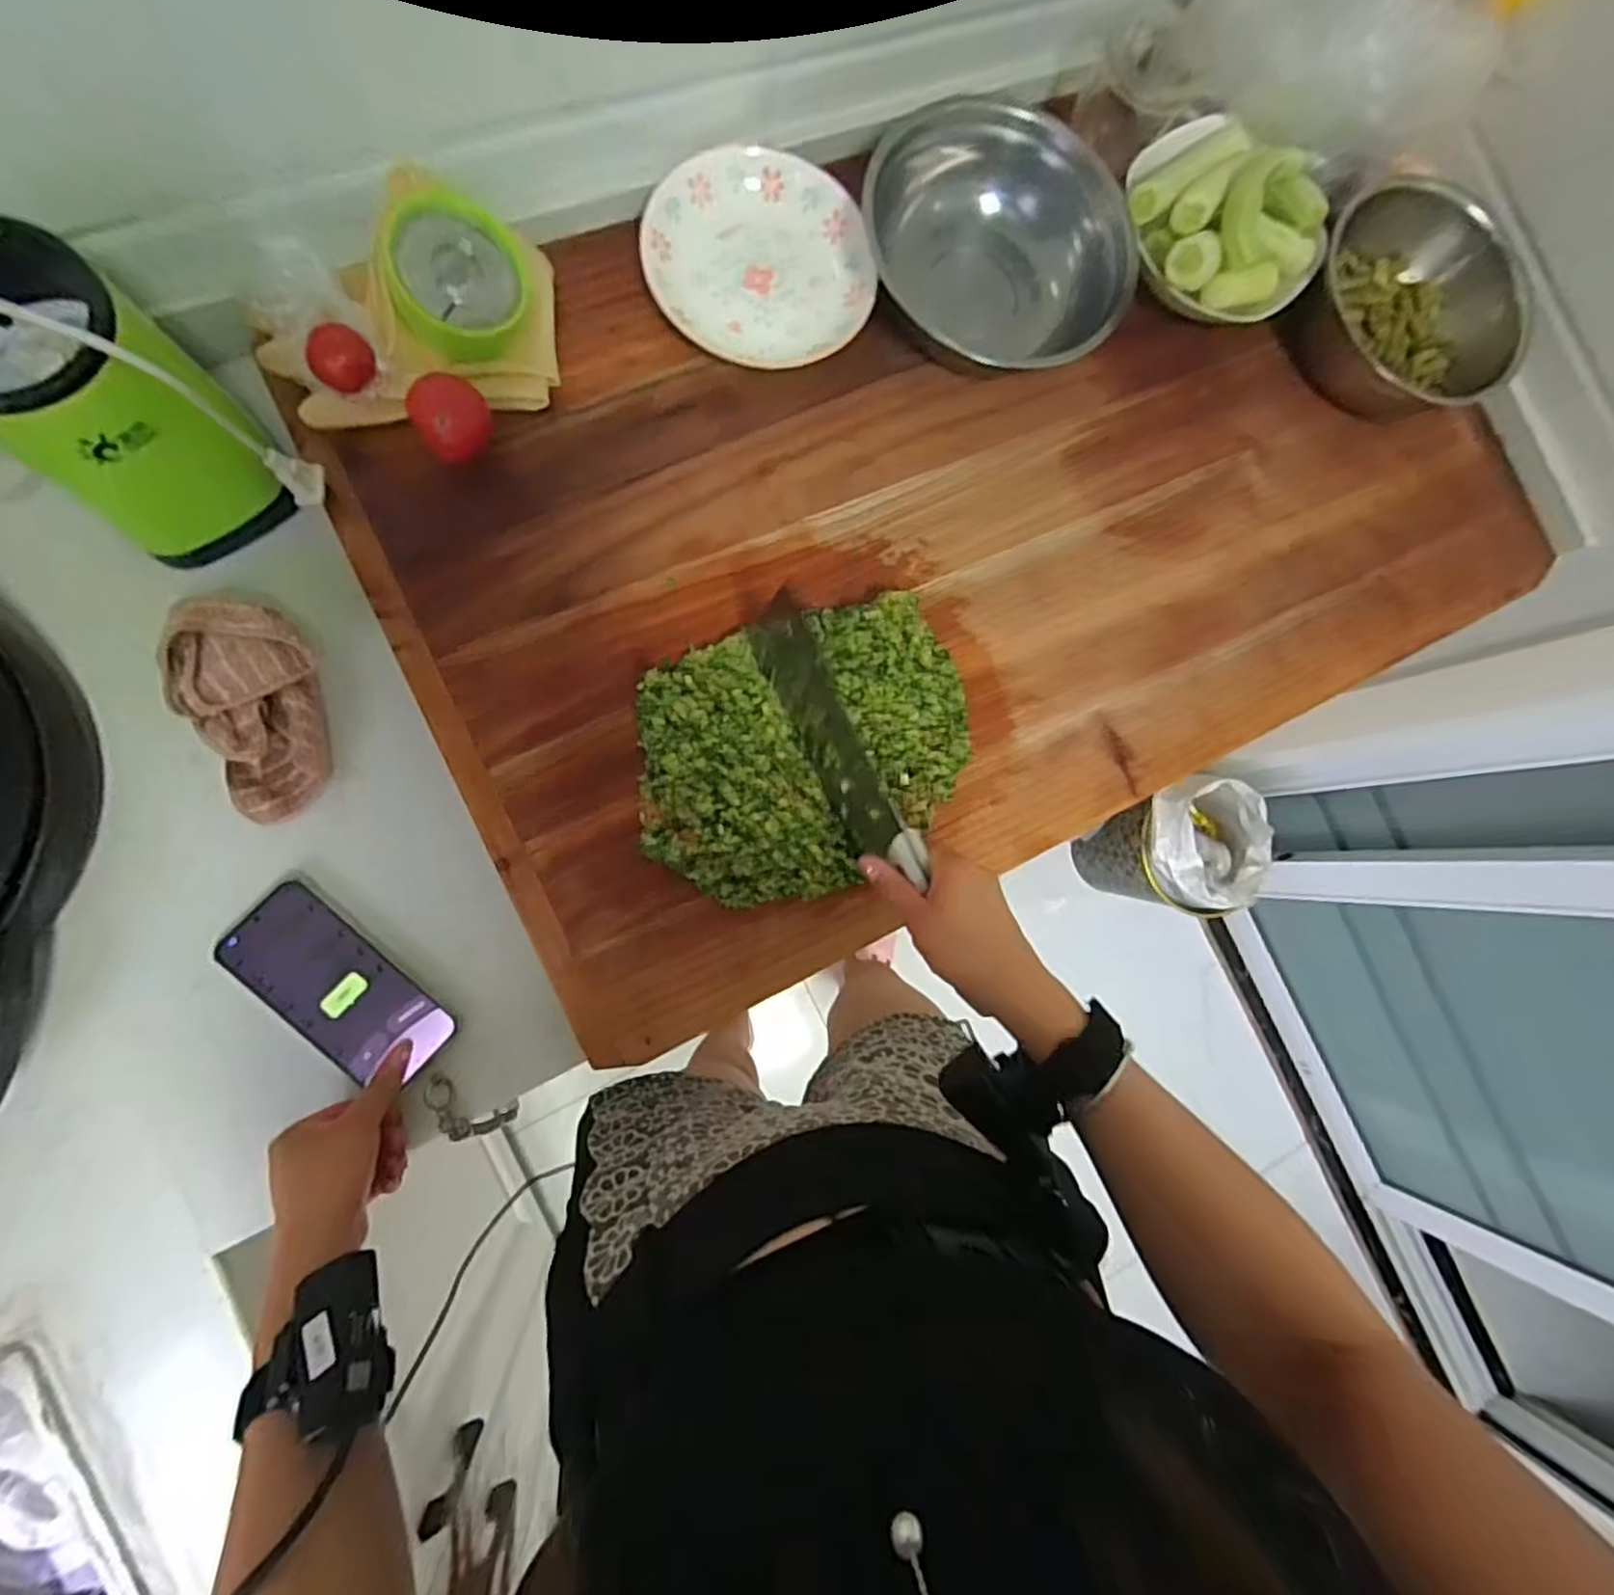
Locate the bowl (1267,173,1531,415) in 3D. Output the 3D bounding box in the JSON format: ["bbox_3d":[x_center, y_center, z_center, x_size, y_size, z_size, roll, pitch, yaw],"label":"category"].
[{"bbox_3d":[0.524,-0.427,0.624,0.171,0.076,0.191,-35,91,-11],"label":"bowl"}]

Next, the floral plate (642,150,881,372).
[{"bbox_3d":[-0.037,-0.423,0.553,0.172,0.019,0.163,-15,90,-10],"label":"floral plate"}]

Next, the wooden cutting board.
[{"bbox_3d":[0.153,-0.239,0.582,0.930,0.028,0.526,-26,92,-10],"label":"wooden cutting board"}]

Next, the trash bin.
[{"bbox_3d":[0.656,0.085,1.275,0.208,0.285,0.219,-2,85,-10],"label":"trash bin"}]

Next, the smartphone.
[{"bbox_3d":[-0.327,0.136,0.495,0.156,0.013,0.073,40,82,-5],"label":"smartphone"}]

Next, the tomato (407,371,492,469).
[{"bbox_3d":[-0.245,-0.260,0.490,0.048,0.050,0.048,1,84,-10],"label":"tomato"}]

